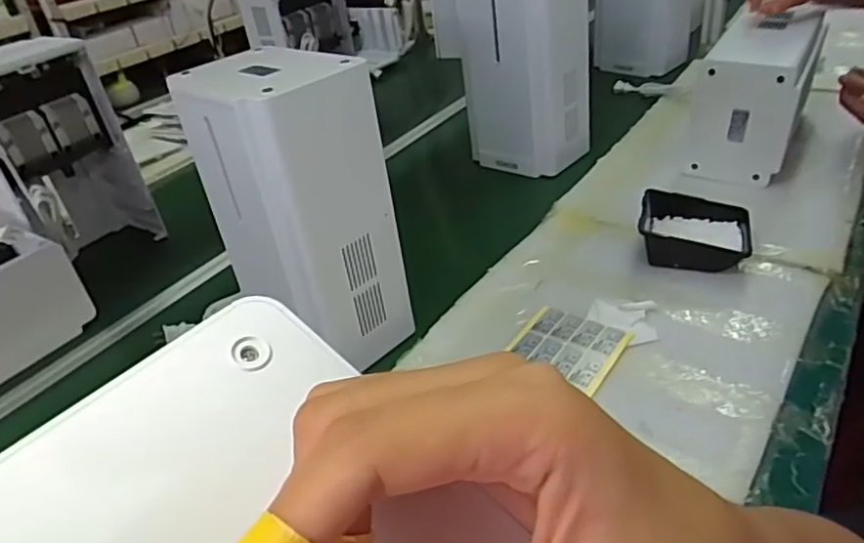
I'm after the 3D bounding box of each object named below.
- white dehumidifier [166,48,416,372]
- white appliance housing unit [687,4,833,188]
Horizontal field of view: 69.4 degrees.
[{"bbox_3d":[-0.151,-0.066,0.723,0.176,0.330,0.146,22,44,38],"label":"white dehumidifier"},{"bbox_3d":[0.558,-0.308,1.061,0.147,0.185,0.319,16,41,32],"label":"white appliance housing unit"}]

